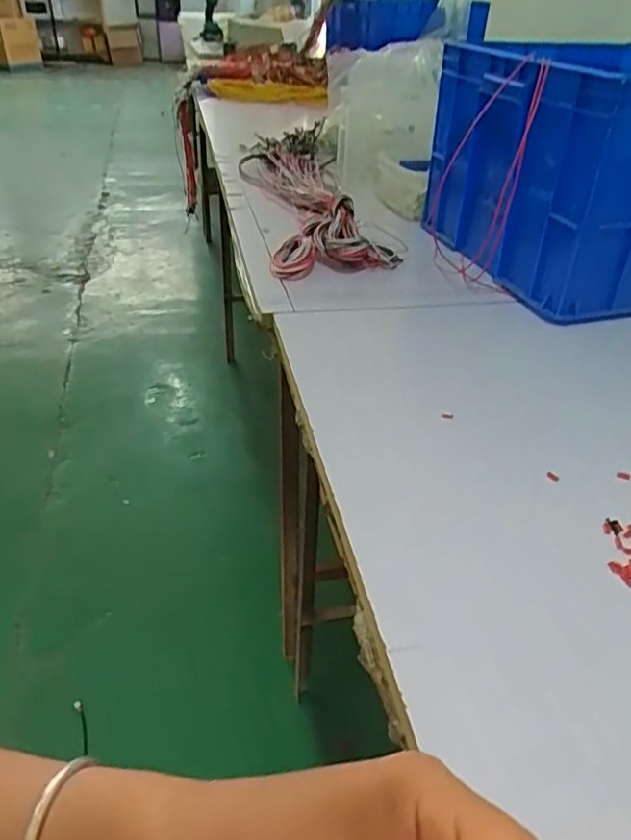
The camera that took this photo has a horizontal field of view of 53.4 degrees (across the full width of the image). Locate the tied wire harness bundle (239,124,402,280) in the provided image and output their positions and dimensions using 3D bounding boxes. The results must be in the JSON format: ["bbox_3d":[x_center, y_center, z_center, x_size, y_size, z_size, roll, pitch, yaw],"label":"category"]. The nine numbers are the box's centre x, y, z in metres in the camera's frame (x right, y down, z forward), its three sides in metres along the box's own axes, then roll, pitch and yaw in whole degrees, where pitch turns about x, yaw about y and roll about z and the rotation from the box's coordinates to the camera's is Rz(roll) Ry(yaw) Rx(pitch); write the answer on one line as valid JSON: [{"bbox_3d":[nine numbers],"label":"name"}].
[{"bbox_3d":[-0.022,-0.419,1.135,0.199,0.081,0.661,-5,37,-11],"label":"tied wire harness bundle"}]

